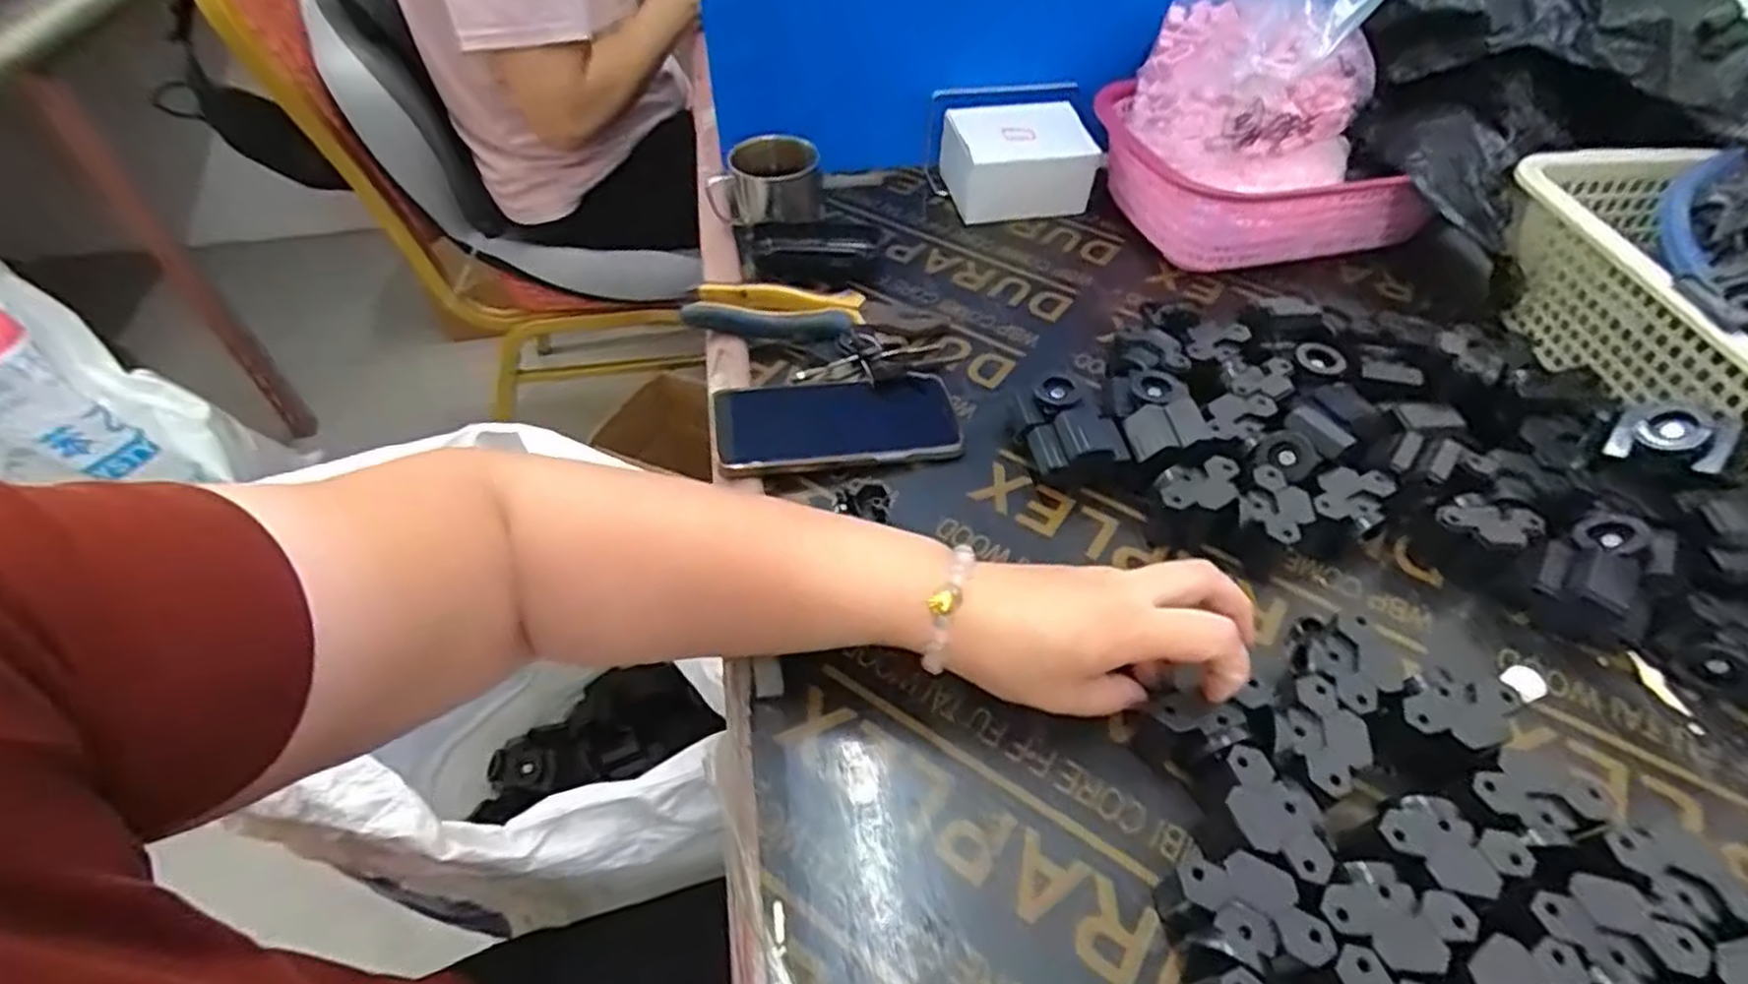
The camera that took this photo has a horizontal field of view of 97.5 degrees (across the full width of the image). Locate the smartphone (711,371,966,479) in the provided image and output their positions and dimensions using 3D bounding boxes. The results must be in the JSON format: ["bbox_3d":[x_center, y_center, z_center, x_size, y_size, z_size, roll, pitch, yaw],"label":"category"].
[{"bbox_3d":[-0.024,-0.049,0.516,0.158,0.016,0.079,-7,46,-9],"label":"smartphone"}]

